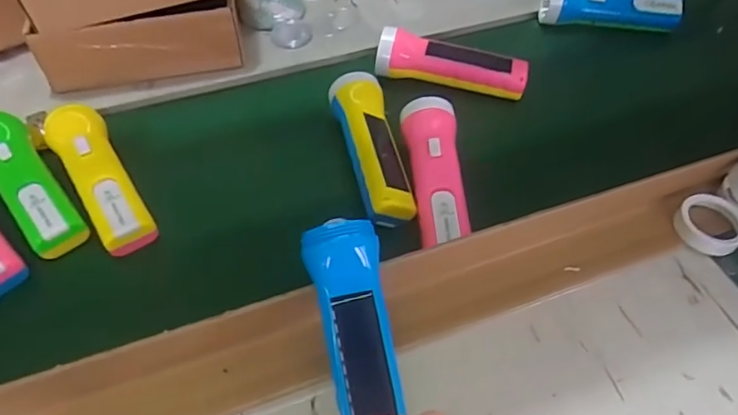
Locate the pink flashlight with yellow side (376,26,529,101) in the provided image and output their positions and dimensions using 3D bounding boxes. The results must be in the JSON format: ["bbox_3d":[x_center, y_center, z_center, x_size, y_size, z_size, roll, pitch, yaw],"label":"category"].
[{"bbox_3d":[0.089,-0.153,0.574,0.157,0.054,0.046,11,53,7],"label":"pink flashlight with yellow side"}]

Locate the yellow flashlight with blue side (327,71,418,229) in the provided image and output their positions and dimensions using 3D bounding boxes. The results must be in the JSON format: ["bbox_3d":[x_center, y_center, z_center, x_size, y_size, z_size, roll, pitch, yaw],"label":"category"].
[{"bbox_3d":[0.002,-0.055,0.501,0.048,0.043,0.171,-10,54,-9],"label":"yellow flashlight with blue side"}]

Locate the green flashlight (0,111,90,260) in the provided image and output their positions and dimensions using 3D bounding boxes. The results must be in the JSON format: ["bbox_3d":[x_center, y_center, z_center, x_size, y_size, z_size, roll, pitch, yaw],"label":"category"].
[{"bbox_3d":[-0.304,-0.026,0.470,0.046,0.040,0.161,-36,61,-25],"label":"green flashlight"}]

